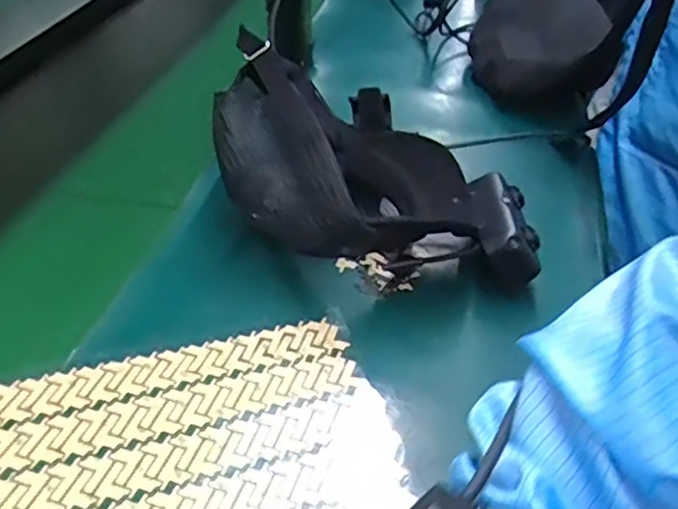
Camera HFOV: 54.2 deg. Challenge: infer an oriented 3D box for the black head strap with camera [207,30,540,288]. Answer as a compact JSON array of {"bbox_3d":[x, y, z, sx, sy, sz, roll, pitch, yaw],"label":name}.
[{"bbox_3d":[0.024,-0.074,0.533,0.230,0.118,0.222,-3,39,-4],"label":"black head strap with camera"}]

